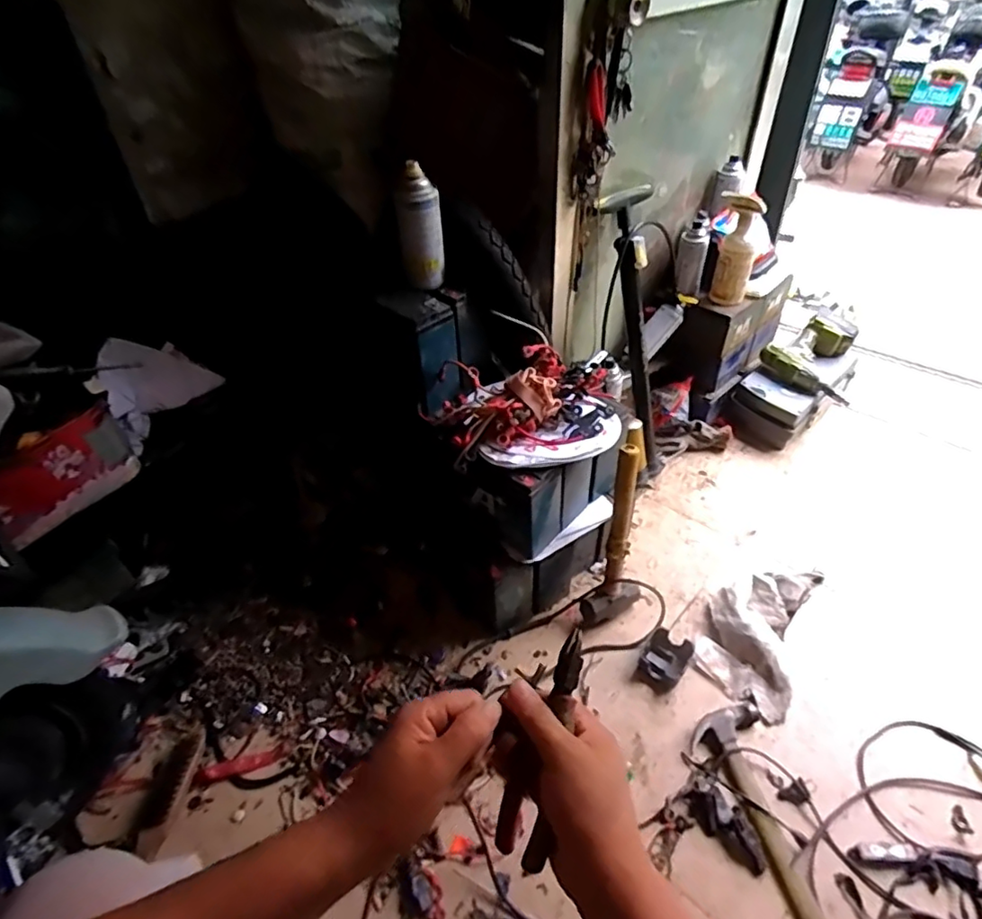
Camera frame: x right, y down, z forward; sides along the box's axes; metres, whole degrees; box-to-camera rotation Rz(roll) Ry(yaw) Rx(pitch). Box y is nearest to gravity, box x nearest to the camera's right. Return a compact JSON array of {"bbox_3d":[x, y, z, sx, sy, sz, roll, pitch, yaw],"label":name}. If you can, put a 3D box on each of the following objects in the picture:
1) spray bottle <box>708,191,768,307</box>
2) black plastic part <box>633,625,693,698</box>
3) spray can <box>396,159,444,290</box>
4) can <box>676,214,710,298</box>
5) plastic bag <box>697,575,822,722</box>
[{"bbox_3d":[0.515,-0.444,1.207,0.091,0.206,0.064,27,51,28],"label":"spray bottle"},{"bbox_3d":[0.289,0.337,0.950,0.069,0.033,0.096,29,52,30],"label":"black plastic part"},{"bbox_3d":[-0.106,-0.350,0.859,0.063,0.161,0.063,-7,43,-4],"label":"spray can"},{"bbox_3d":[0.453,-0.460,1.286,0.058,0.169,0.053,2,20,-1],"label":"can"},{"bbox_3d":[0.469,0.282,0.998,0.160,0.055,0.313,21,48,23],"label":"plastic bag"}]

